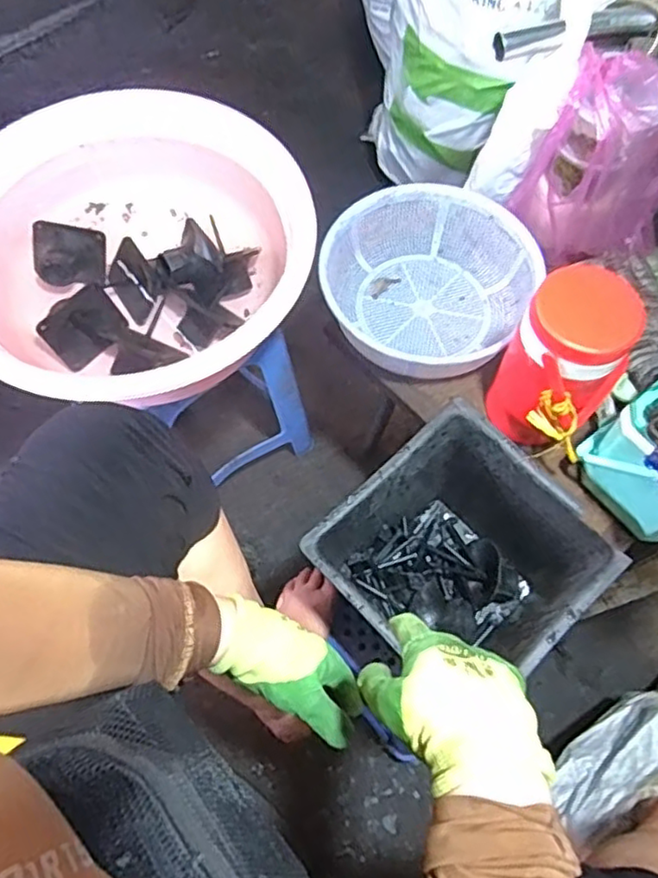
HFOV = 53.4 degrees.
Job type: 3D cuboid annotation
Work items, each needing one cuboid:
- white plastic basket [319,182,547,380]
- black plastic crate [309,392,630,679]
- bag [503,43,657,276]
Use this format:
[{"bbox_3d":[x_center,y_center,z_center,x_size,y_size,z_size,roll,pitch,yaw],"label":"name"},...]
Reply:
[{"bbox_3d":[0.121,-0.203,0.840,0.241,0.086,0.262,1,66,-2],"label":"white plastic basket"},{"bbox_3d":[0.139,0.147,0.756,0.234,0.215,0.239,-41,74,-18],"label":"black plastic crate"},{"bbox_3d":[0.338,-0.324,0.807,0.128,0.217,0.150,-28,70,-13],"label":"bag"}]

